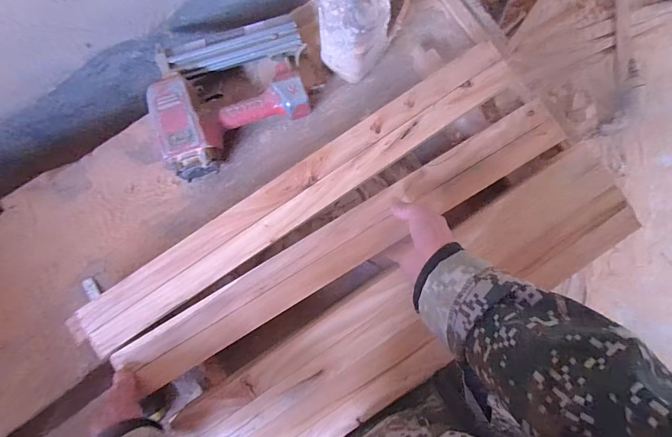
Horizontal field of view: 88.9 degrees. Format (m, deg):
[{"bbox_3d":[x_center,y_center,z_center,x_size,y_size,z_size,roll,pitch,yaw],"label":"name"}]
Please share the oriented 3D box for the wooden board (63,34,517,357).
[{"bbox_3d":[-0.055,-0.031,0.536,0.774,0.037,0.093,-34,88,-3],"label":"wooden board"}]

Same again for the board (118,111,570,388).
[{"bbox_3d":[0.021,0.037,0.522,0.724,0.030,0.083,-31,87,-2],"label":"board"}]

